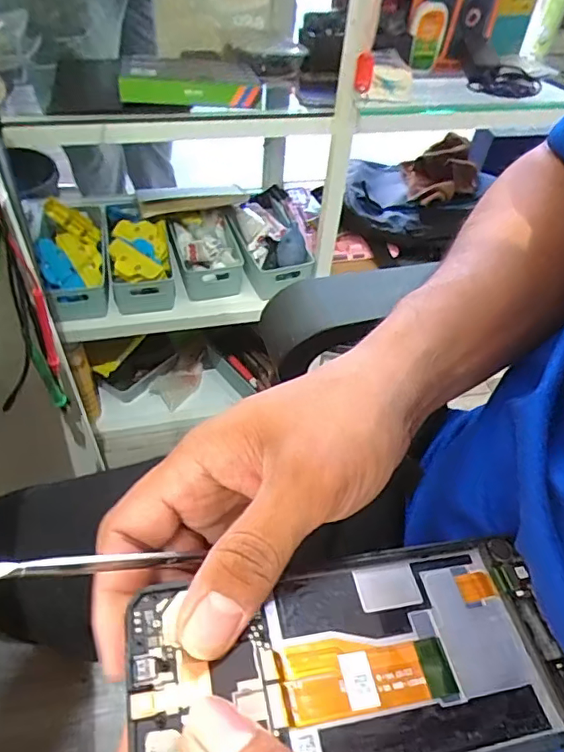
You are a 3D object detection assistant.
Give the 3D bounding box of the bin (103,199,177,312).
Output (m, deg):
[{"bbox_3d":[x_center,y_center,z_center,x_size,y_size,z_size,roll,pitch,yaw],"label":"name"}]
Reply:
[{"bbox_3d":[-0.245,-0.217,0.914,0.097,0.090,0.220,-10,51,-14],"label":"bin"}]

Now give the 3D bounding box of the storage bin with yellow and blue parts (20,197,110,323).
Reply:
[{"bbox_3d":[-0.339,-0.206,0.869,0.101,0.121,0.204,-9,51,-13],"label":"storage bin with yellow and blue parts"}]

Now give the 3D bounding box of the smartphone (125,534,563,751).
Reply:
[{"bbox_3d":[0.028,0.097,0.183,0.150,0.008,0.072,-2,49,-17],"label":"smartphone"}]

